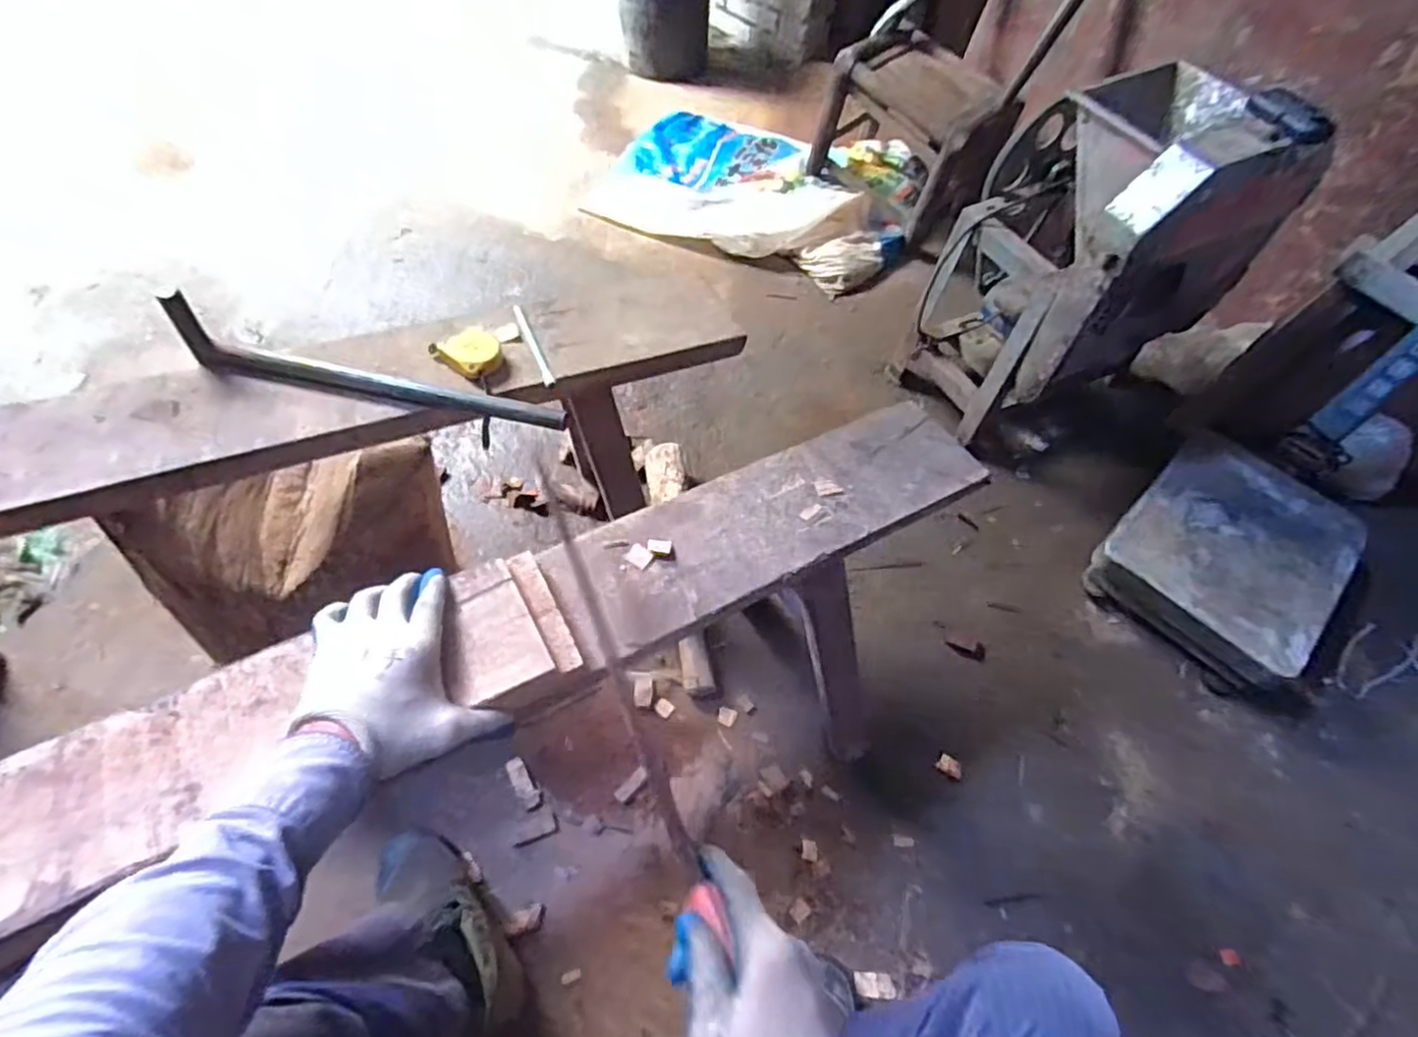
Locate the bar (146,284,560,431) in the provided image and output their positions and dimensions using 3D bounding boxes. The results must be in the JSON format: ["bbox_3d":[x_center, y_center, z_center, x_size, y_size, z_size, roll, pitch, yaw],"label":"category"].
[{"bbox_3d":[-0.351,-0.148,0.704,0.411,0.062,0.030,13,55,4],"label":"bar"}]

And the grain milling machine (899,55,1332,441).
[{"bbox_3d":[0.657,-0.448,1.221,0.415,0.591,0.343,-23,60,-20],"label":"grain milling machine"}]

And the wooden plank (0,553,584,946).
[{"bbox_3d":[-0.414,0.198,0.456,0.662,0.023,0.117,-24,60,-21],"label":"wooden plank"}]

